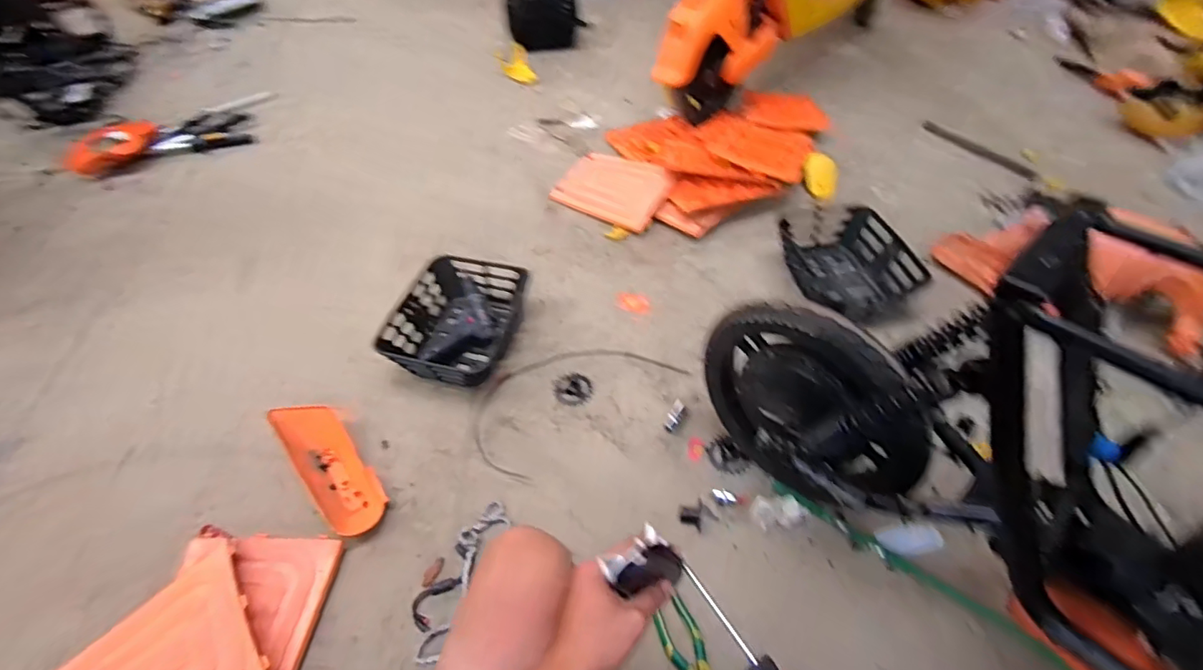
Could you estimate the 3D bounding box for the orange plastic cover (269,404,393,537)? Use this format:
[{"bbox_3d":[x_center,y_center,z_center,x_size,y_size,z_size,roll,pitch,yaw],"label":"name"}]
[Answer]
[{"bbox_3d":[-0.544,0.258,1.048,0.117,0.051,0.339,-35,57,-24],"label":"orange plastic cover"}]

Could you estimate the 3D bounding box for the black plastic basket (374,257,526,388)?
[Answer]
[{"bbox_3d":[-0.330,-0.029,1.236,0.268,0.117,0.324,15,52,14],"label":"black plastic basket"}]

